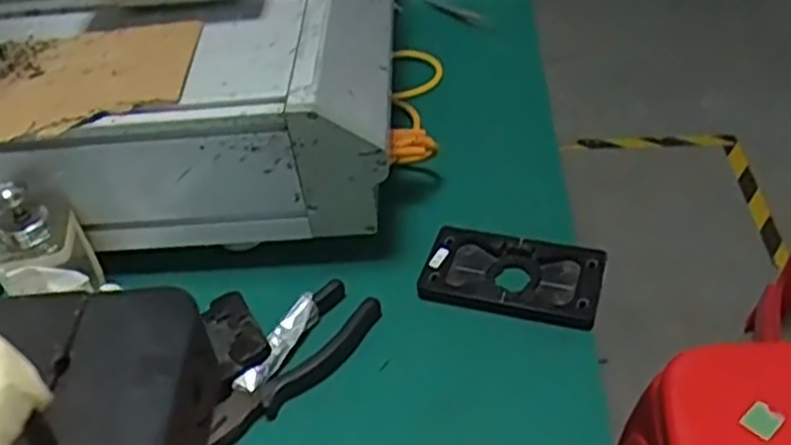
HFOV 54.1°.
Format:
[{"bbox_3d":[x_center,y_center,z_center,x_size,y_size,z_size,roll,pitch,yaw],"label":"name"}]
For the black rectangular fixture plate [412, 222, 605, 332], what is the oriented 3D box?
[{"bbox_3d":[0.088,0.035,0.579,0.128,0.011,0.082,11,44,17],"label":"black rectangular fixture plate"}]

